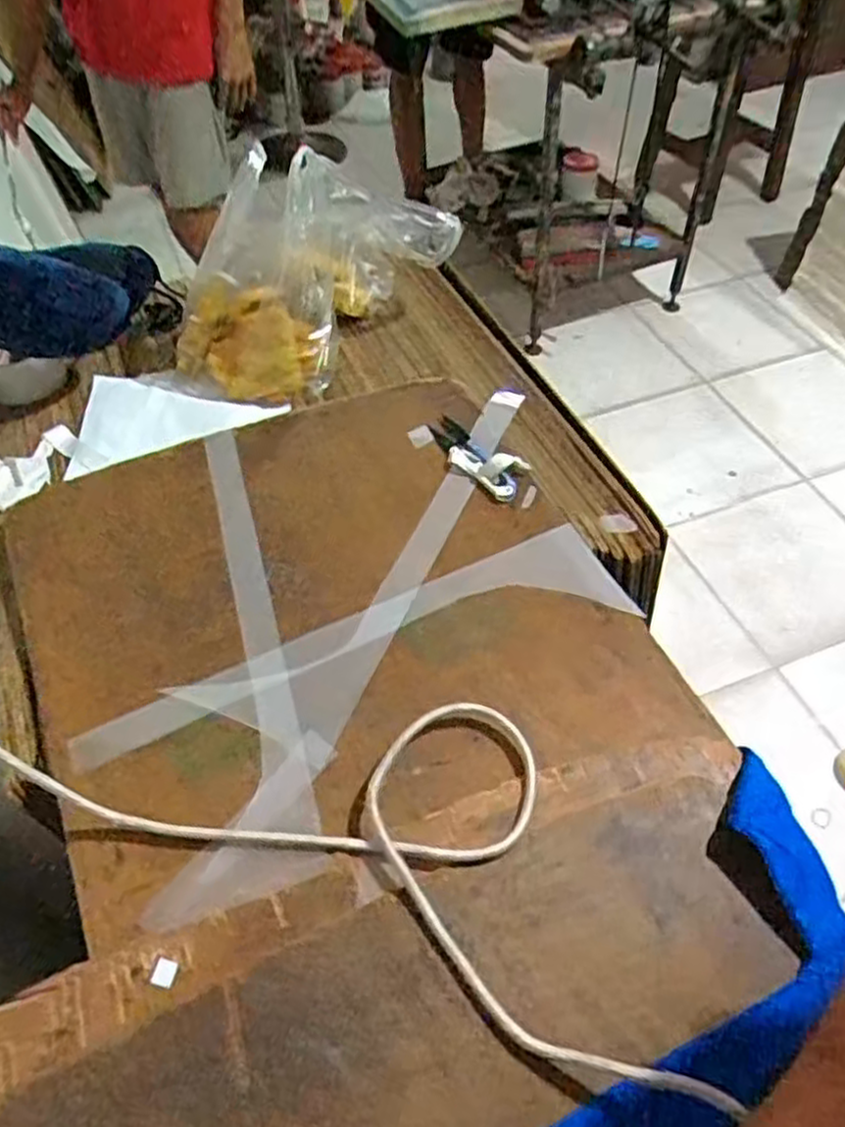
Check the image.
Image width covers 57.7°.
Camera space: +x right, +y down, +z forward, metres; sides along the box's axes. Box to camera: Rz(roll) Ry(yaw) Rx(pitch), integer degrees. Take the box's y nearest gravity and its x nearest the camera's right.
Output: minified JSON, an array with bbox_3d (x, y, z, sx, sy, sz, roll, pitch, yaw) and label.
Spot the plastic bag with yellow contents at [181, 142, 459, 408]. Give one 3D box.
[{"bbox_3d":[-0.125,-0.321,0.806,0.313,0.155,0.175,-31,56,-20],"label":"plastic bag with yellow contents"}]

